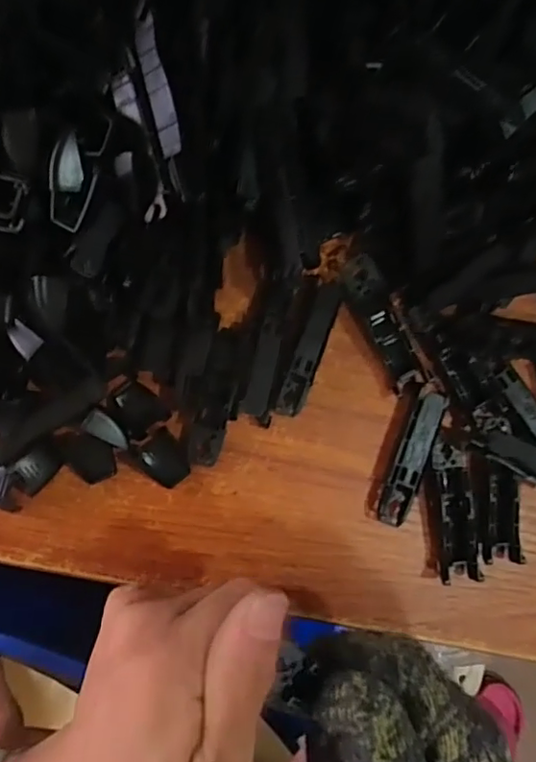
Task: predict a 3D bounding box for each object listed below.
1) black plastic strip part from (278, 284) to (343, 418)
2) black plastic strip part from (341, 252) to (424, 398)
[{"bbox_3d":[0.018,-0.014,0.257,0.012,0.009,0.062,20,83,-8],"label":"black plastic strip part"},{"bbox_3d":[0.052,-0.026,0.259,0.015,0.013,0.064,-29,91,-10],"label":"black plastic strip part"}]

